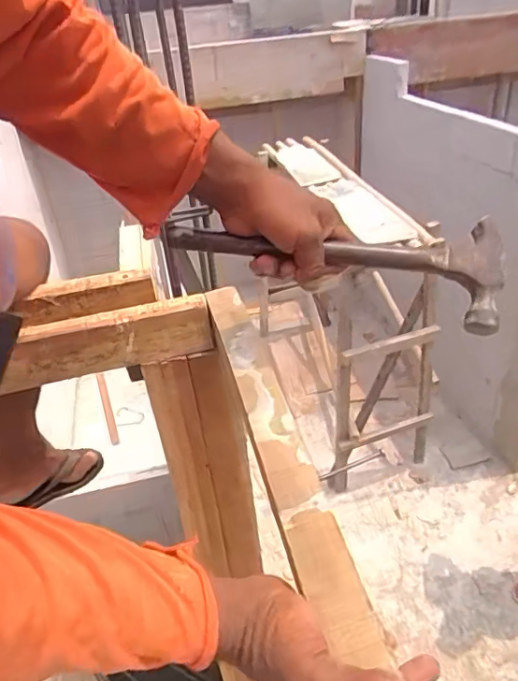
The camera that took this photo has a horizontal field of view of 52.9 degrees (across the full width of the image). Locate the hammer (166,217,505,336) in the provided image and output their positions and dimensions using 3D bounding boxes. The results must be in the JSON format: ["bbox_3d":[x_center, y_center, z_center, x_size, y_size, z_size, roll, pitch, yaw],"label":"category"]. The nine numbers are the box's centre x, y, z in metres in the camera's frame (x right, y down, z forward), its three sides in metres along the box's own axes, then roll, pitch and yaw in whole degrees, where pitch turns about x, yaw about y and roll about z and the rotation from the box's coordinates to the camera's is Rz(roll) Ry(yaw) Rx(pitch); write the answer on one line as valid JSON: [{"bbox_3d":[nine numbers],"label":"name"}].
[{"bbox_3d":[0.057,-0.061,0.441,0.279,0.063,0.070,7,35,8],"label":"hammer"}]

